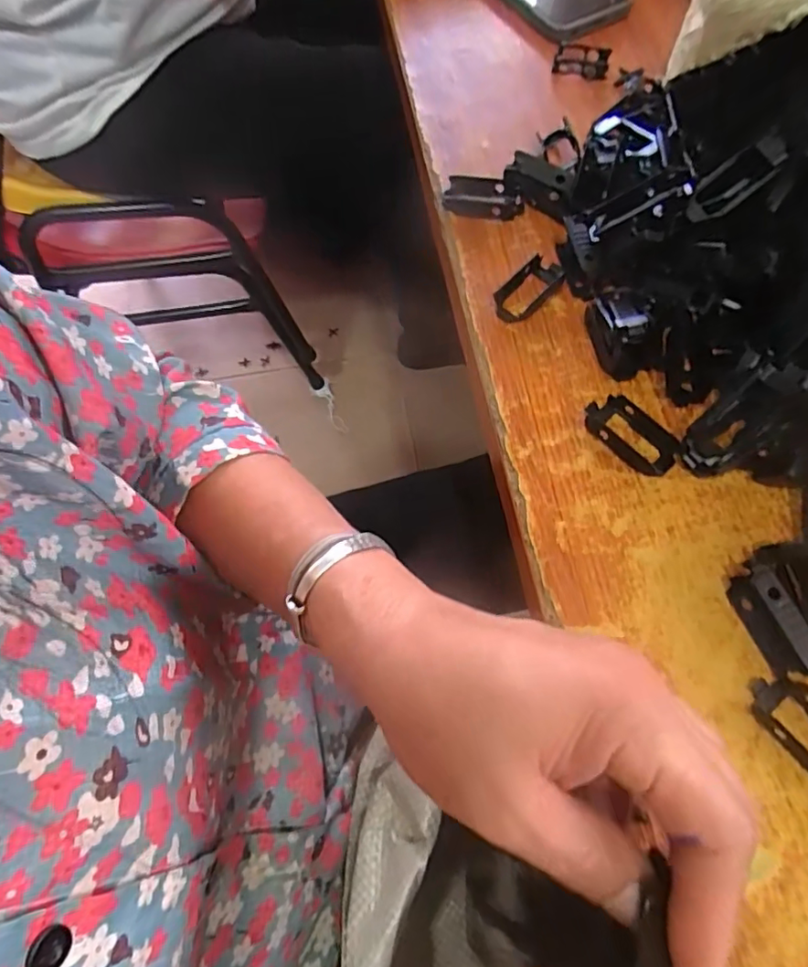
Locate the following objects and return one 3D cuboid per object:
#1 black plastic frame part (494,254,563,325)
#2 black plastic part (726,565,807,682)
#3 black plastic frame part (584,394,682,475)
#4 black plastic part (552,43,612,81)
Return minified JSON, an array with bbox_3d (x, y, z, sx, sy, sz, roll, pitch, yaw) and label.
[{"bbox_3d":[0.076,-0.116,0.324,0.054,0.013,0.023,-40,69,-19],"label":"black plastic frame part"},{"bbox_3d":[0.161,0.060,0.240,0.012,0.024,0.045,-18,64,-10],"label":"black plastic part"},{"bbox_3d":[0.118,-0.026,0.287,0.050,0.009,0.027,40,69,18],"label":"black plastic frame part"},{"bbox_3d":[0.132,-0.313,0.408,0.039,0.005,0.029,20,64,10],"label":"black plastic part"}]

